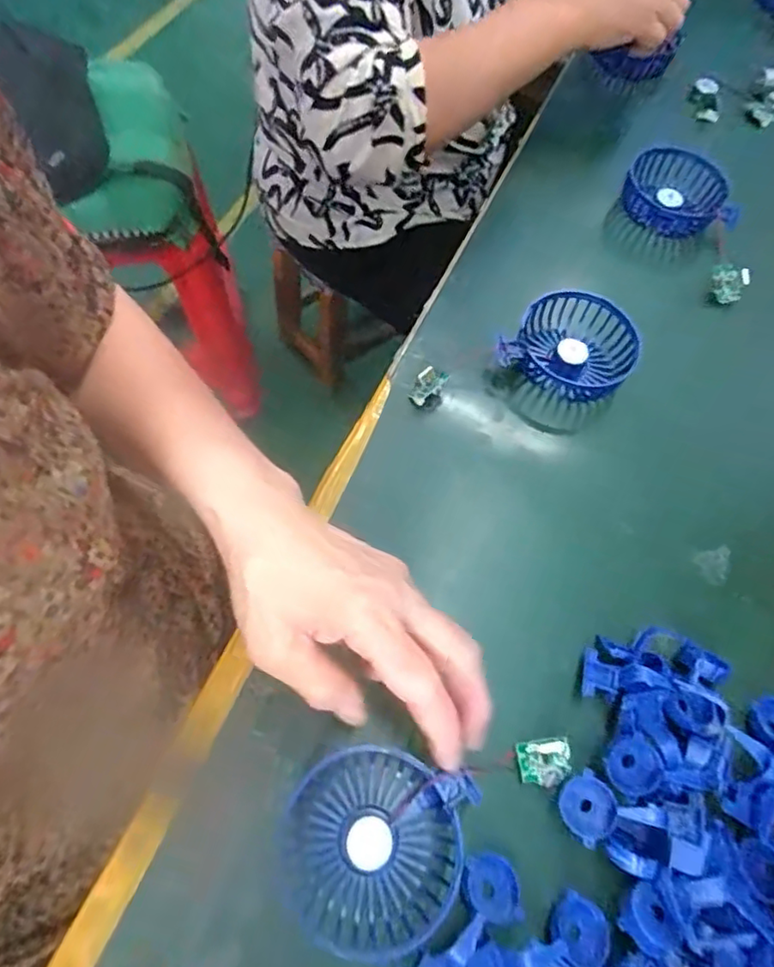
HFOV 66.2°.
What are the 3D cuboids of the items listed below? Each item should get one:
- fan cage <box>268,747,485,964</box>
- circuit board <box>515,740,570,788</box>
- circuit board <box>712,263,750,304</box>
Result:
[{"bbox_3d":[-0.010,0.188,0.307,0.091,0.024,0.091,19,65,2],"label":"fan cage"},{"bbox_3d":[0.090,0.158,0.335,0.030,0.007,0.023,-1,66,-7],"label":"circuit board"},{"bbox_3d":[0.294,-0.174,0.510,0.025,0.024,0.027,12,64,4],"label":"circuit board"}]

